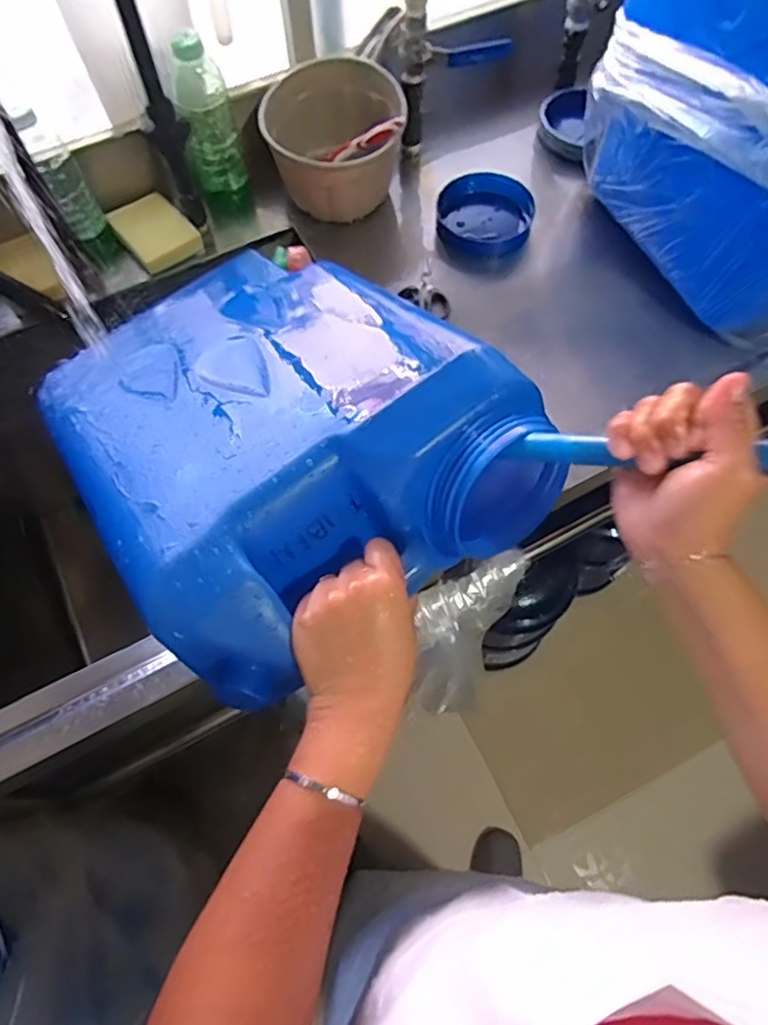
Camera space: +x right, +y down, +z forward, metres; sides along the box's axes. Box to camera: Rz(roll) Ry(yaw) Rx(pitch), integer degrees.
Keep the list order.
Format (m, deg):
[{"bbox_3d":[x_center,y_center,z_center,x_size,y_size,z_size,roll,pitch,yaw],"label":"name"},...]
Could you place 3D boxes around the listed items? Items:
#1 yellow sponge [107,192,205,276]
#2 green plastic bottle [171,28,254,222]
[{"bbox_3d":[-0.286,-0.352,0.775,0.079,0.021,0.109,-34,68,-14],"label":"yellow sponge"},{"bbox_3d":[-0.202,-0.438,0.734,0.062,0.222,0.051,-12,64,-4],"label":"green plastic bottle"}]

